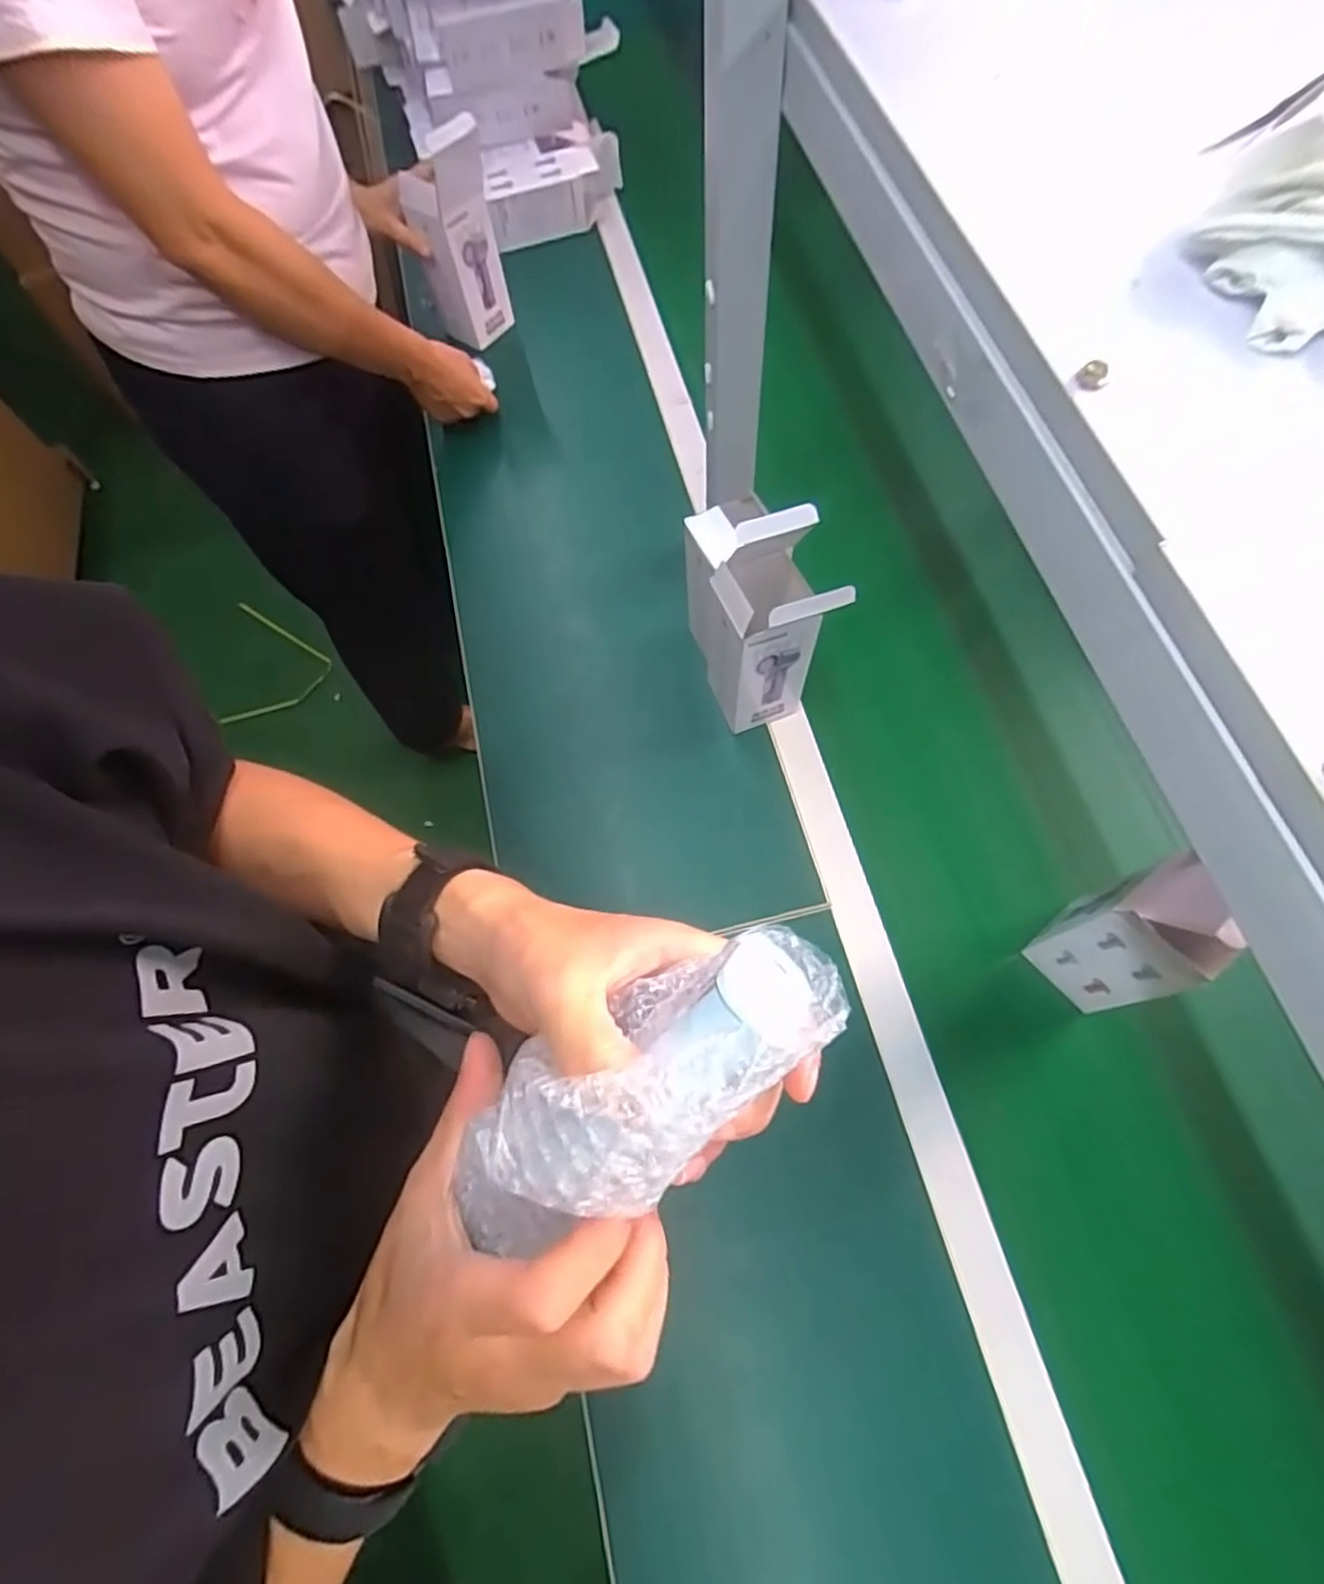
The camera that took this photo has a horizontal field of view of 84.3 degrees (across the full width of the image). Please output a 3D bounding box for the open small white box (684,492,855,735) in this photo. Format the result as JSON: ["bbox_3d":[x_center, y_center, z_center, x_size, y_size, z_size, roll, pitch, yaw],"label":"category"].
[{"bbox_3d":[0.082,-0.167,0.670,0.079,0.232,0.182,-22,68,-7],"label":"open small white box"}]

